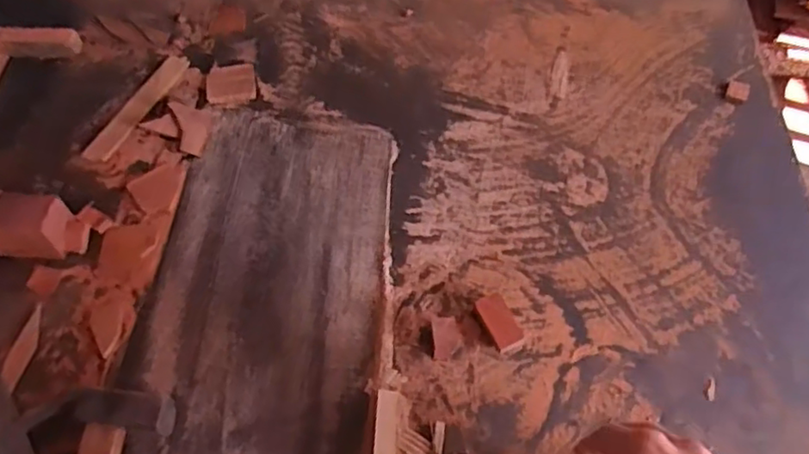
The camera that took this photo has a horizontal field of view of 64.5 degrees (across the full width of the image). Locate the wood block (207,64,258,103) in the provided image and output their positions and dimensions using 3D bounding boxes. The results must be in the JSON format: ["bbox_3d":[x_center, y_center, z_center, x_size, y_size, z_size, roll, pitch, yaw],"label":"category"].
[{"bbox_3d":[-0.209,-0.173,0.774,0.058,0.005,0.058,-9,59,-7],"label":"wood block"}]

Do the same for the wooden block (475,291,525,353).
[{"bbox_3d":[0.088,0.091,0.597,0.026,0.025,0.052,-21,61,-14],"label":"wooden block"}]

